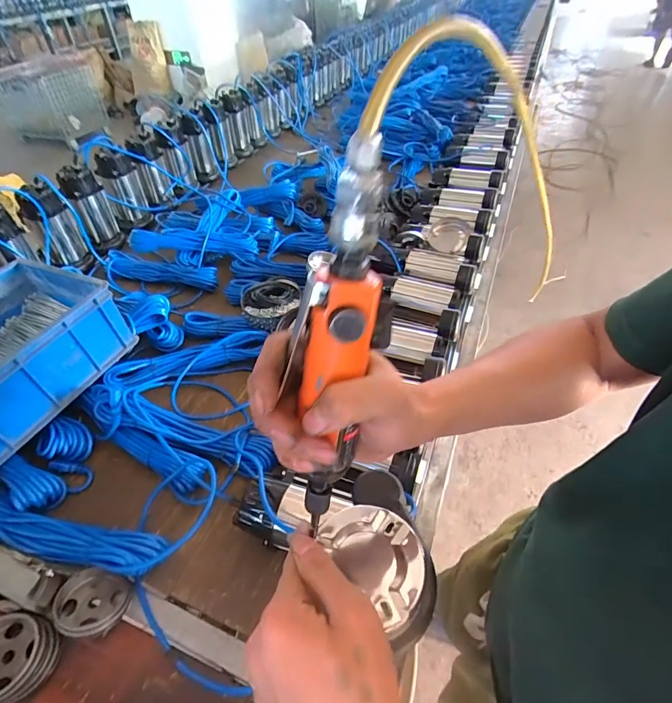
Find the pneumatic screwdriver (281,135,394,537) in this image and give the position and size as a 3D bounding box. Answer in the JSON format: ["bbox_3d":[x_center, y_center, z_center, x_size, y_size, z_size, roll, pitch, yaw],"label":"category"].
[{"bbox_3d":[0.001,0.004,0.234,0.044,0.221,0.043,14,26,17],"label":"pneumatic screwdriver"}]

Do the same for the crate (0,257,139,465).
[{"bbox_3d":[-0.639,0.012,0.759,0.303,0.136,0.384,18,49,21],"label":"crate"}]

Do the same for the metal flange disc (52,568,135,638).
[{"bbox_3d":[-0.335,0.346,0.567,0.092,0.024,0.090,9,18,-3],"label":"metal flange disc"}]

